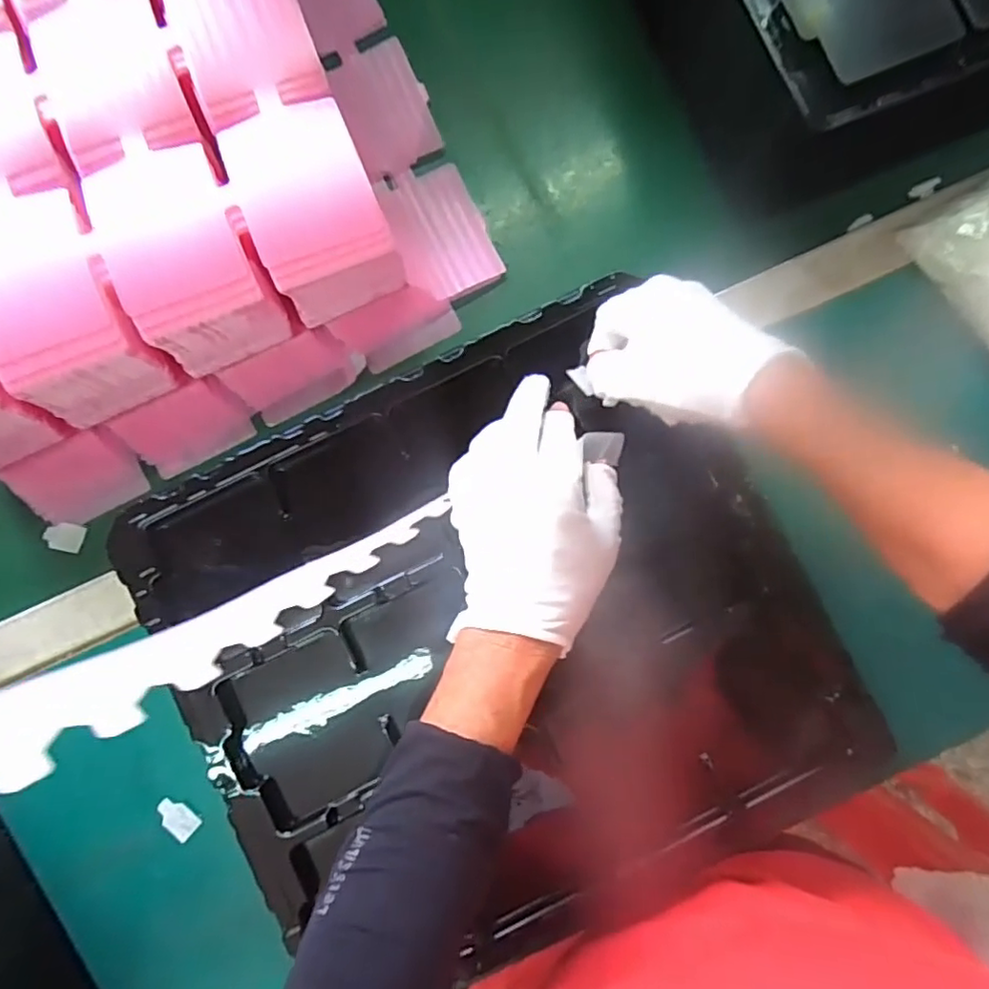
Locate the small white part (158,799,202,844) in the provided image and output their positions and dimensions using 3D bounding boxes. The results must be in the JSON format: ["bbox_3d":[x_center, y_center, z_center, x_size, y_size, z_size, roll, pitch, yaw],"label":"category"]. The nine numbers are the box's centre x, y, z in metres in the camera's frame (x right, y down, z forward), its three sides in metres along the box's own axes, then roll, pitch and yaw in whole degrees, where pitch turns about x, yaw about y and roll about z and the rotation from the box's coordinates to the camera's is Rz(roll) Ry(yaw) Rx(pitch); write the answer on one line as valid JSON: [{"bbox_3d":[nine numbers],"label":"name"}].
[{"bbox_3d":[-0.207,0.212,0.399,0.017,0.004,0.029,-40,88,-24],"label":"small white part"}]

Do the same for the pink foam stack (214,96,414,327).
[{"bbox_3d":[-0.113,-0.174,0.391,0.078,0.081,0.118,-24,86,-2],"label":"pink foam stack"}]

